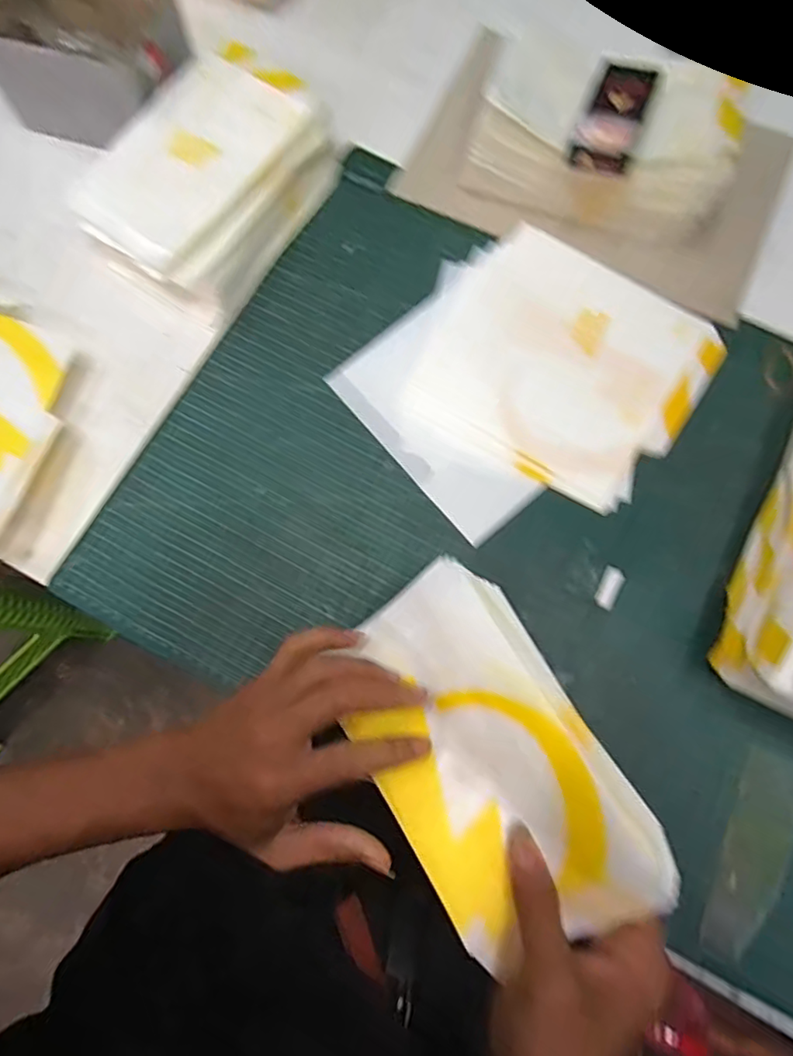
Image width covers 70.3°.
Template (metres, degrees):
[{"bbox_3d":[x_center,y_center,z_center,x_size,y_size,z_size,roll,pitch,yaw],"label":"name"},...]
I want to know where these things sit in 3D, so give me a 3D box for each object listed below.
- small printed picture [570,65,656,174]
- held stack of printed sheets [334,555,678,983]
[{"bbox_3d":[0.162,-0.310,0.418,0.040,0.012,0.101,21,77,5],"label":"small printed picture"},{"bbox_3d":[0.045,0.126,0.312,0.116,0.018,0.196,-36,72,15],"label":"held stack of printed sheets"}]

